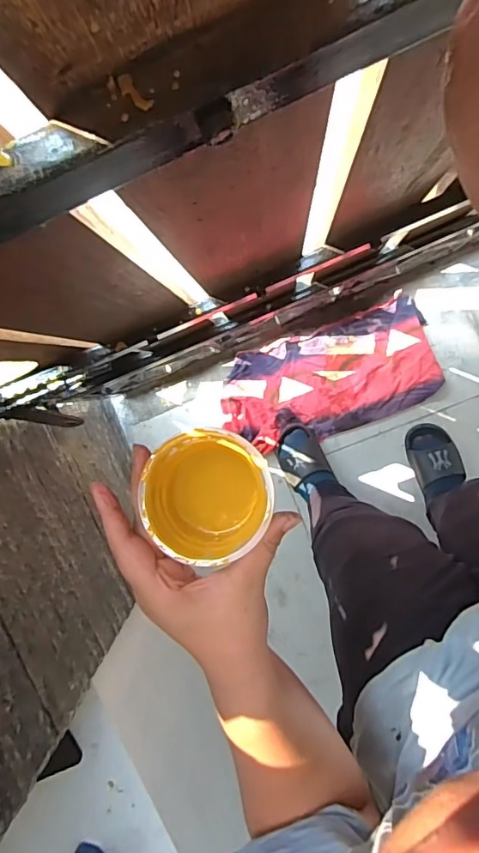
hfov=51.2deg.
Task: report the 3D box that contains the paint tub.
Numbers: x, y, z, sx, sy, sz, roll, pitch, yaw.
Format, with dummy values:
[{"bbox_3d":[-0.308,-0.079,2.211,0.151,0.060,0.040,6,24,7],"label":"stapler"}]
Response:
[{"bbox_3d":[-0.022,0.044,0.347,0.085,0.049,0.085,1,98,4],"label":"paint tub"}]

